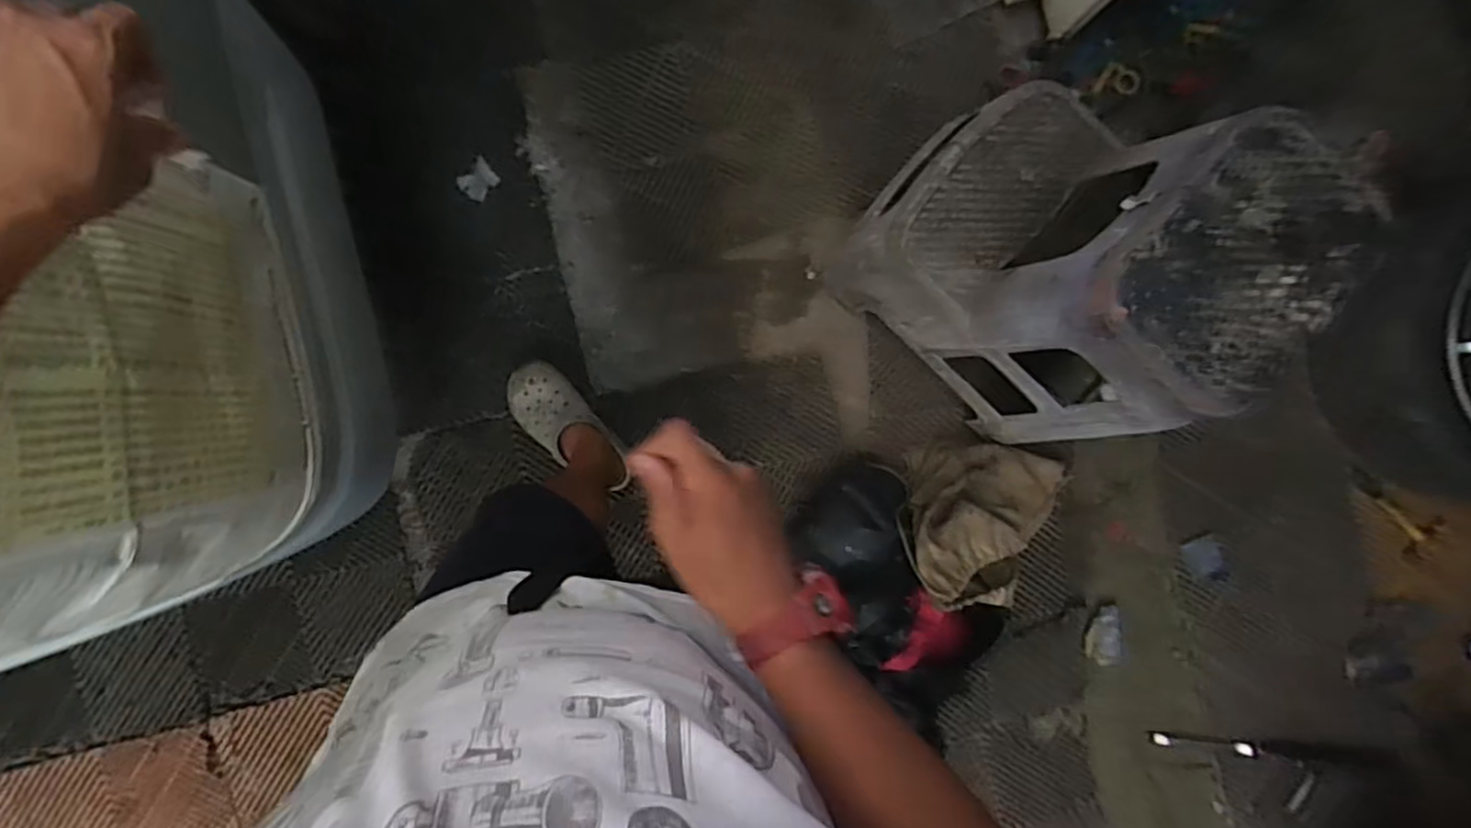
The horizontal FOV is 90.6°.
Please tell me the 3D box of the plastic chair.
[{"bbox_3d":[0.462,-0.224,1.050,0.472,0.536,0.360,43,88,-4],"label":"plastic chair"}]

